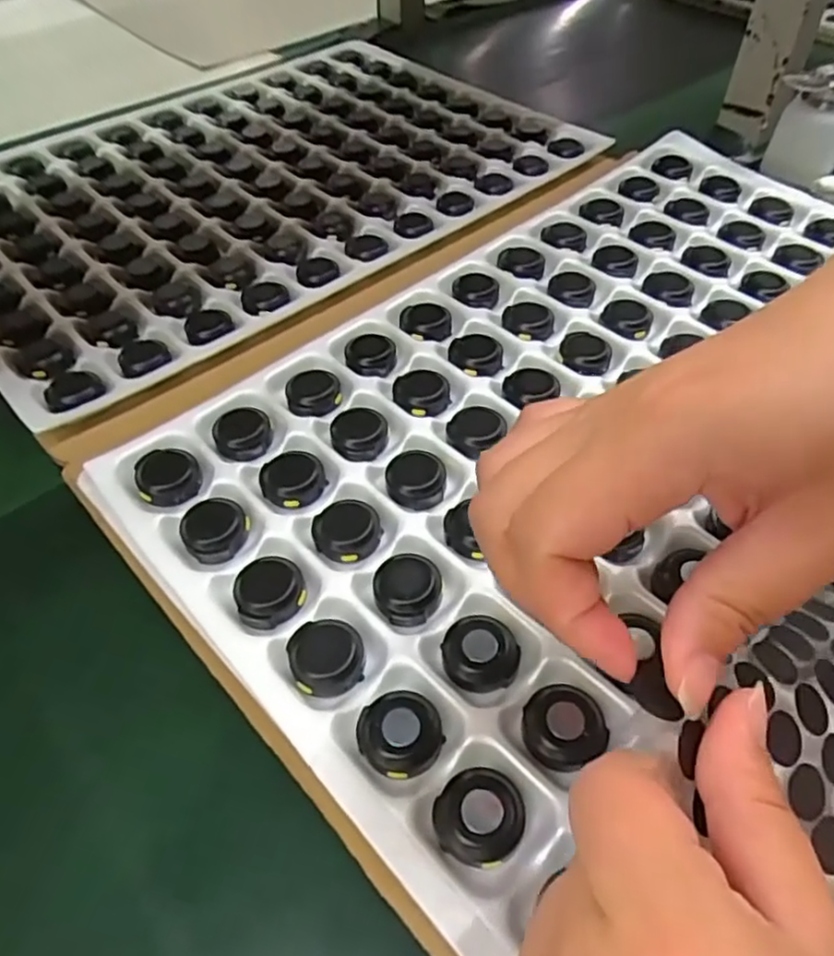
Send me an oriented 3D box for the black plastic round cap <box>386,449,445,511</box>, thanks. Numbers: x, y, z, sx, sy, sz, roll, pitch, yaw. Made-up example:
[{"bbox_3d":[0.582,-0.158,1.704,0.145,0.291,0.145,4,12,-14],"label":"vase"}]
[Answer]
[{"bbox_3d":[-0.001,0.001,0.327,0.029,0.009,0.030,-1,49,1],"label":"black plastic round cap"}]

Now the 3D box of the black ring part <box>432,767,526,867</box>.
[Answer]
[{"bbox_3d":[0.021,0.116,0.231,0.029,0.007,0.029,-1,49,1],"label":"black ring part"}]

